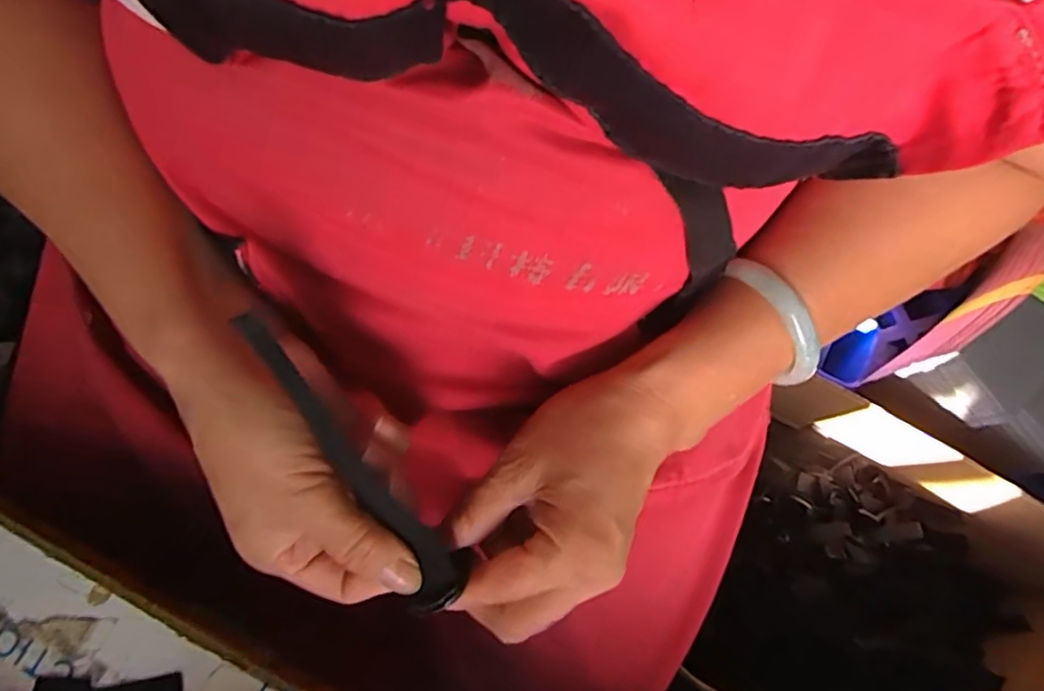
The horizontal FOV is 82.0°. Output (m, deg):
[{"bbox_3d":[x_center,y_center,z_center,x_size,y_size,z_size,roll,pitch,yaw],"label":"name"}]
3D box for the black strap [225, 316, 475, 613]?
[{"bbox_3d":[-0.071,0.048,0.250,0.026,0.021,0.140,-36,97,-11],"label":"black strap"}]

